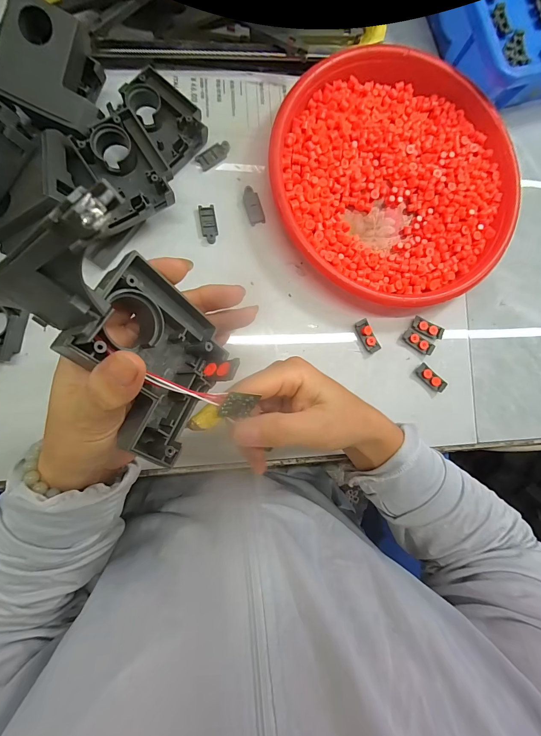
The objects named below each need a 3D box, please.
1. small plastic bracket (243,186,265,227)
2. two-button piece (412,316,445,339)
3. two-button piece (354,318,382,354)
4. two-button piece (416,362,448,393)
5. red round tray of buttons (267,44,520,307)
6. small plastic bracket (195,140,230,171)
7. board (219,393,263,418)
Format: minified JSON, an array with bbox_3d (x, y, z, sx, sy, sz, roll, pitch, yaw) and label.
[{"bbox_3d":[-0.017,-0.160,0.307,0.016,0.004,0.034,-20,103,-9],"label":"small plastic bracket"},{"bbox_3d":[0.166,-0.042,0.325,0.037,0.004,0.015,22,85,-7],"label":"two-button piece"},{"bbox_3d":[0.098,-0.032,0.315,0.014,0.006,0.035,-30,92,-9],"label":"two-button piece"},{"bbox_3d":[0.166,0.011,0.324,0.035,0.010,0.013,44,82,-5],"label":"two-button piece"},{"bbox_3d":[0.129,-0.190,0.317,0.245,0.030,0.247,0,88,-9],"label":"red round tray of buttons"},{"bbox_3d":[-0.054,-0.208,0.304,0.036,0.005,0.016,-36,93,-8],"label":"small plastic bracket"},{"bbox_3d":[-0.019,0.023,0.183,0.004,0.027,0.015,41,105,35],"label":"board"}]

